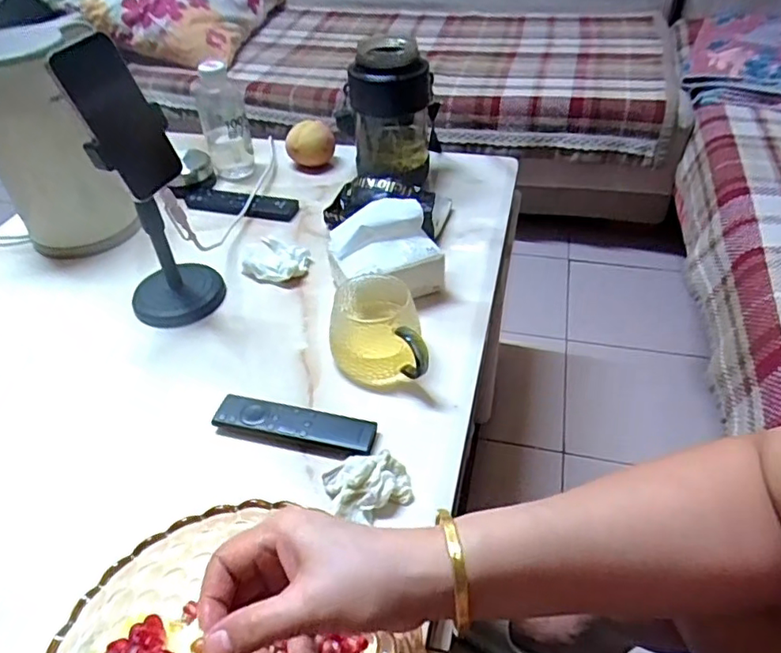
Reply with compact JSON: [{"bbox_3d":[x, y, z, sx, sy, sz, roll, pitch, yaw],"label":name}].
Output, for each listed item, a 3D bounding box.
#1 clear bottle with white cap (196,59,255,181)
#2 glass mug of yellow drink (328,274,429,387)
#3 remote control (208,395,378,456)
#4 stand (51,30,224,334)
[{"bbox_3d":[-0.258,-0.314,0.904,0.061,0.165,0.068,-25,45,-22],"label":"clear bottle with white cap"},{"bbox_3d":[-0.011,0.001,0.616,0.097,0.076,0.101,1,41,5],"label":"glass mug of yellow drink"},{"bbox_3d":[-0.093,0.095,0.564,0.156,0.017,0.036,8,42,13],"label":"remote control"},{"bbox_3d":[-0.266,-0.138,0.620,0.103,0.295,0.090,-25,45,-22],"label":"stand"}]

